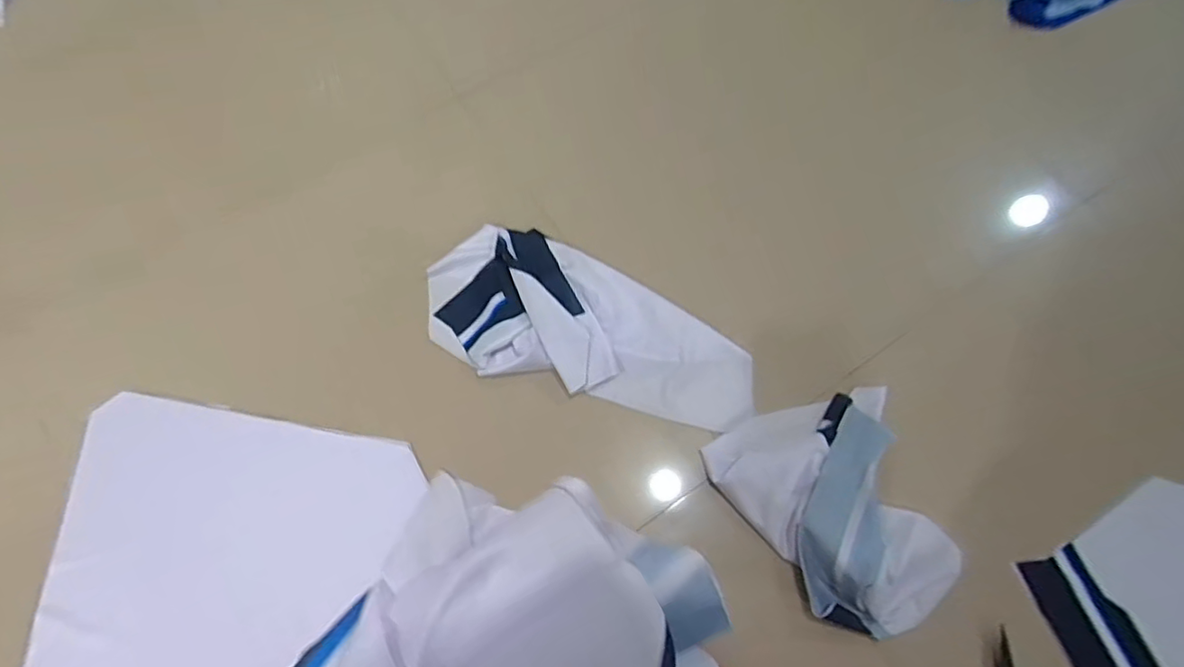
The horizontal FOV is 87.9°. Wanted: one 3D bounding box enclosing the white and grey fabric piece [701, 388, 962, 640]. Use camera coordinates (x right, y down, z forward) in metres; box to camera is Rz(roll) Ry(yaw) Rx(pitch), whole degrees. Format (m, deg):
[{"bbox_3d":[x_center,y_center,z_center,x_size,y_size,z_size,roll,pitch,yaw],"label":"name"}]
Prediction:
[{"bbox_3d":[0.263,0.183,0.645,0.199,0.038,0.244,-26,72,-12],"label":"white and grey fabric piece"}]

